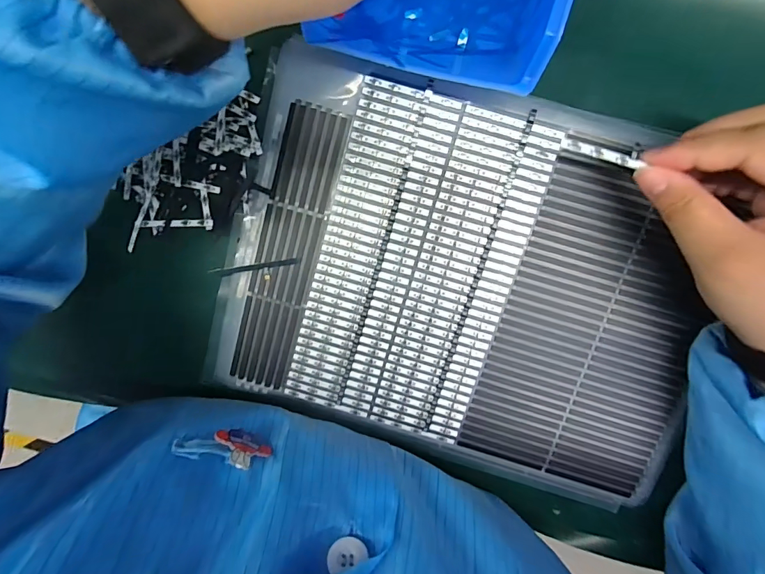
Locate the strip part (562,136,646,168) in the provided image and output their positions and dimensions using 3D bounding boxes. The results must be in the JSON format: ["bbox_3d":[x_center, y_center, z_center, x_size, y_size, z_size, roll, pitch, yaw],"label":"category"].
[{"bbox_3d":[0.110,-0.066,0.201,0.042,0.004,0.005,15,98,-4],"label":"strip part"}]

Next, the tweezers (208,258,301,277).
[{"bbox_3d":[-0.086,-0.013,0.264,0.063,0.004,0.005,-7,98,6],"label":"tweezers"}]

